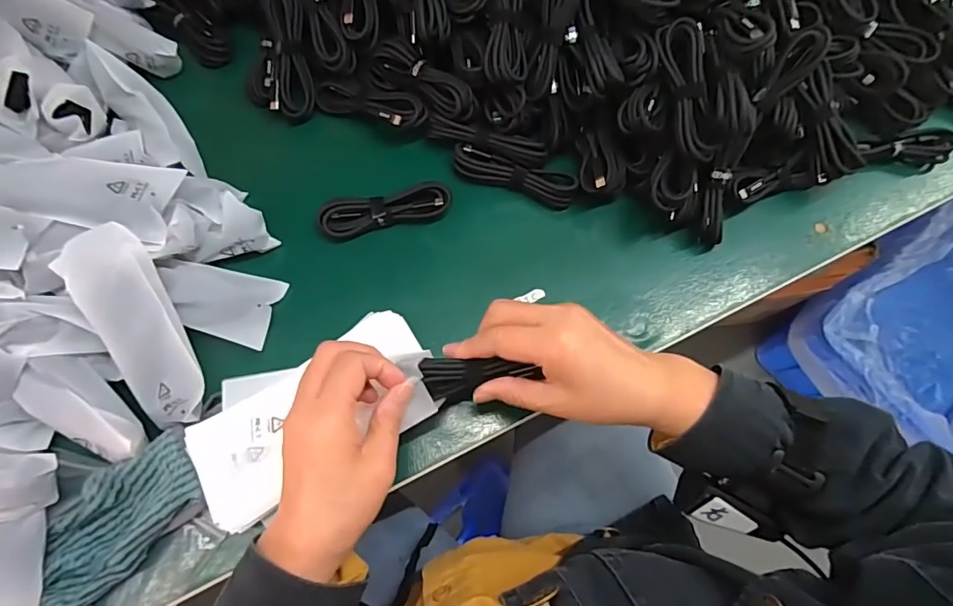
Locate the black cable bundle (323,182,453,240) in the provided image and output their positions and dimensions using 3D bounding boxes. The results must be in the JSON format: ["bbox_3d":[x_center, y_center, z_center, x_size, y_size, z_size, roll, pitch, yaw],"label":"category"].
[{"bbox_3d":[-0.078,-0.079,0.431,0.109,0.023,0.033,-10,73,-5],"label":"black cable bundle"}]

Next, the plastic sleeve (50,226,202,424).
[{"bbox_3d":[-0.242,0.018,0.357,0.051,0.020,0.145,-24,96,-9],"label":"plastic sleeve"}]

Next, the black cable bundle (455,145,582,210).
[{"bbox_3d":[0.036,-0.120,0.447,0.108,0.029,0.042,21,73,5],"label":"black cable bundle"}]

